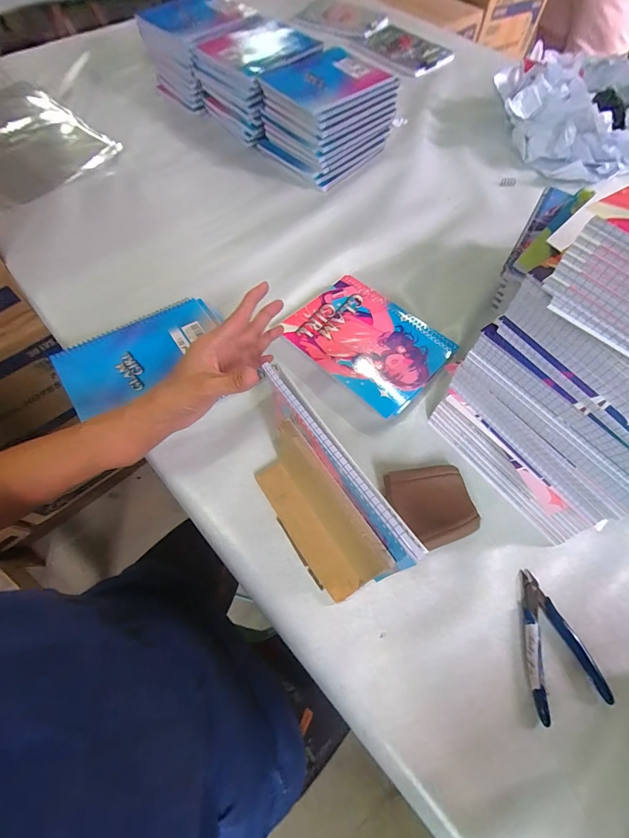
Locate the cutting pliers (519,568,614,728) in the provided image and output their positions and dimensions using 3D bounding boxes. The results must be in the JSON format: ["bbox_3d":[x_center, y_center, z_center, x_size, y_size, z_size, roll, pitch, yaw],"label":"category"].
[{"bbox_3d":[0.229,0.213,0.360,0.070,0.009,0.118,-8,63,-7],"label":"cutting pliers"}]

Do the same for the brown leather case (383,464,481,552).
[{"bbox_3d":[0.128,0.096,0.411,0.090,0.019,0.083,-11,63,-9],"label":"brown leather case"}]

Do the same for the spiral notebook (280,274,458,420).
[{"bbox_3d":[0.071,-0.107,0.502,0.196,0.013,0.153,38,67,17],"label":"spiral notebook"}]

